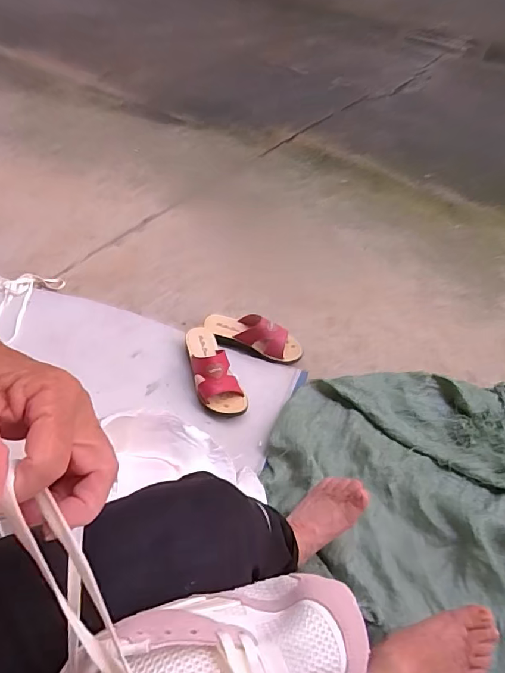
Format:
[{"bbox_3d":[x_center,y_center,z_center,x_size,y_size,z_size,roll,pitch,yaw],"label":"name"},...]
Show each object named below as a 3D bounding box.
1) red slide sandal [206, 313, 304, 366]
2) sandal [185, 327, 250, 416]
[{"bbox_3d":[0.002,-0.001,0.996,0.219,0.070,0.079,18,49,10],"label":"red slide sandal"},{"bbox_3d":[-0.087,0.060,0.912,0.085,0.072,0.227,-16,52,-19],"label":"sandal"}]

